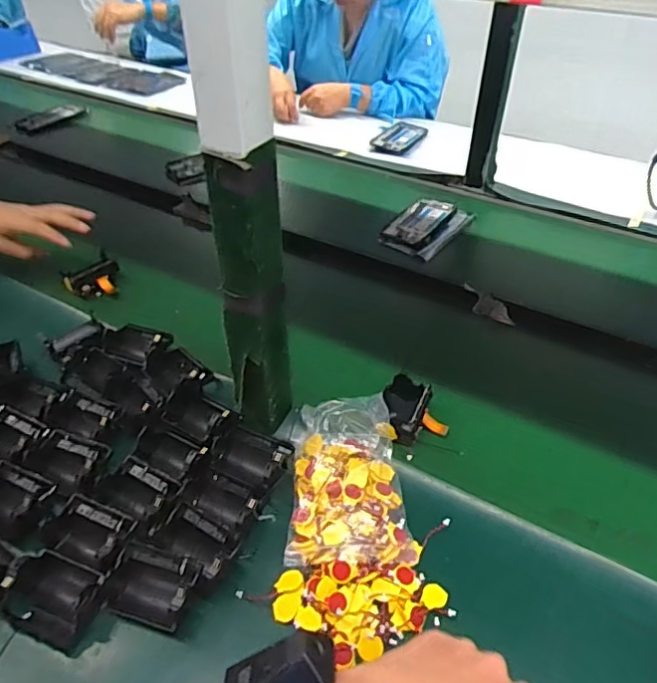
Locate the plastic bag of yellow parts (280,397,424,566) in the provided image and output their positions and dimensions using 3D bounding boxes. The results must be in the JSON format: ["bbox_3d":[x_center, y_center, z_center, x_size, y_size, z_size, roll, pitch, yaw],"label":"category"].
[{"bbox_3d":[0.018,0.125,0.523,0.112,0.050,0.163,-2,41,-2],"label":"plastic bag of yellow parts"}]

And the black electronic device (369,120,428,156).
[{"bbox_3d":[0.158,-0.456,1.253,0.087,0.021,0.156,23,46,25],"label":"black electronic device"}]

